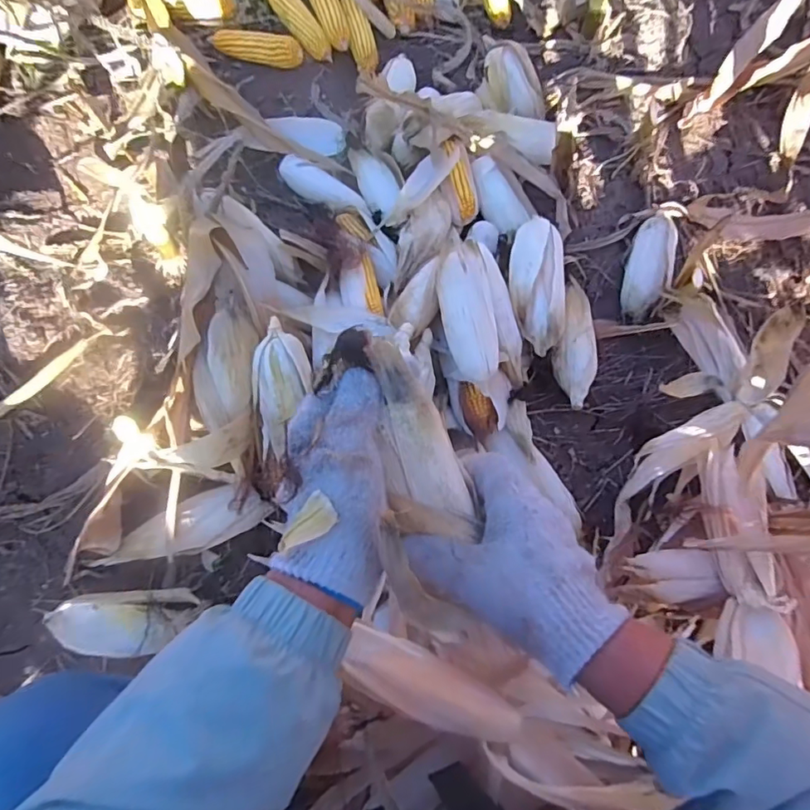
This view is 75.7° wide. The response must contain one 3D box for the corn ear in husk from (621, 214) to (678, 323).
[{"bbox_3d":[0.410,-0.237,0.873,0.067,0.054,0.211,21,73,6],"label":"corn ear in husk"}]

